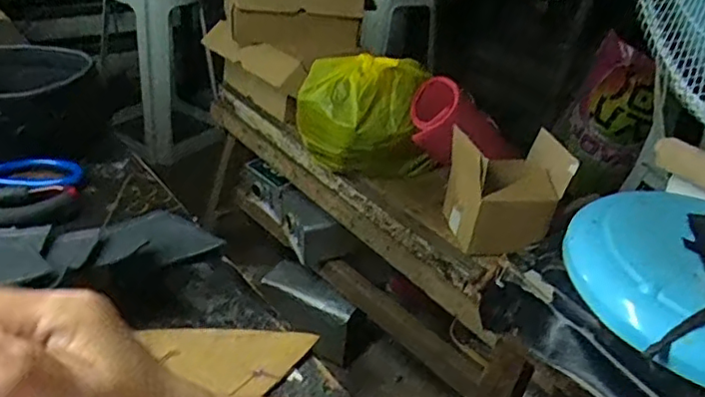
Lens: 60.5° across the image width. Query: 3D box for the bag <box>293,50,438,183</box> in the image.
[{"bbox_3d":[0.020,-0.151,1.098,0.226,0.190,0.175,2,33,-8],"label":"bag"}]

